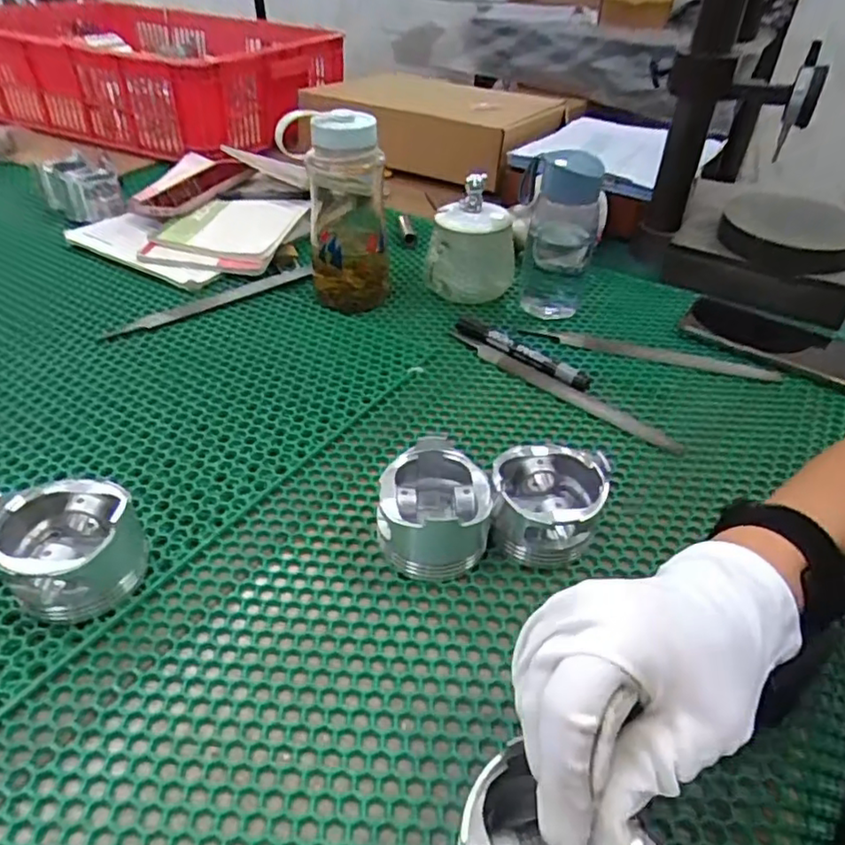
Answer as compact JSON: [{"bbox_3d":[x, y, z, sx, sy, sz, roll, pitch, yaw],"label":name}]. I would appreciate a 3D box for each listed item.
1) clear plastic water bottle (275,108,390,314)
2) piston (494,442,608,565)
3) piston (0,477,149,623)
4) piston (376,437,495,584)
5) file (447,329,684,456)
[{"bbox_3d":[-0.082,-0.206,0.601,0.095,0.184,0.068,-5,40,-11],"label":"clear plastic water bottle"},{"bbox_3d":[0.081,0.055,0.408,0.070,0.050,0.071,12,40,10],"label":"piston"},{"bbox_3d":[-0.203,0.071,0.357,0.071,0.054,0.078,2,39,-2],"label":"piston"},{"bbox_3d":[0.010,0.055,0.399,0.072,0.053,0.084,16,41,14],"label":"piston"},{"bbox_3d":[0.117,-0.034,0.547,0.235,0.009,0.018,30,46,28],"label":"file"}]

